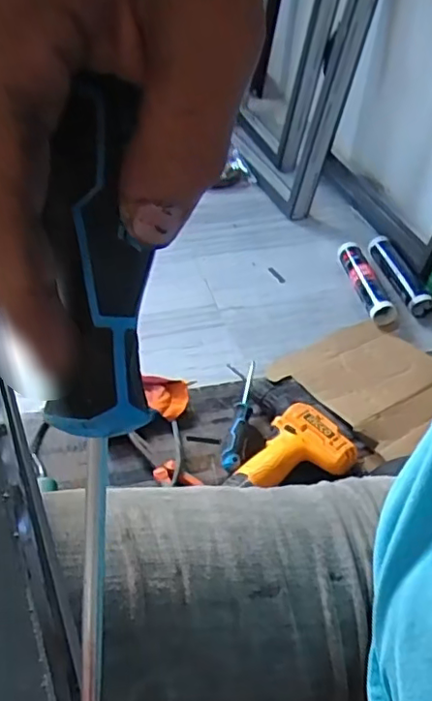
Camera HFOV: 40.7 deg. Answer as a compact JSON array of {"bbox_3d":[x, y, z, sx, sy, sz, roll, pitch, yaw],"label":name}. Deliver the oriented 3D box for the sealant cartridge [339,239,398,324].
[{"bbox_3d":[0.288,-0.149,1.150,0.054,0.051,0.197,-6,44,-10],"label":"sealant cartridge"}]

